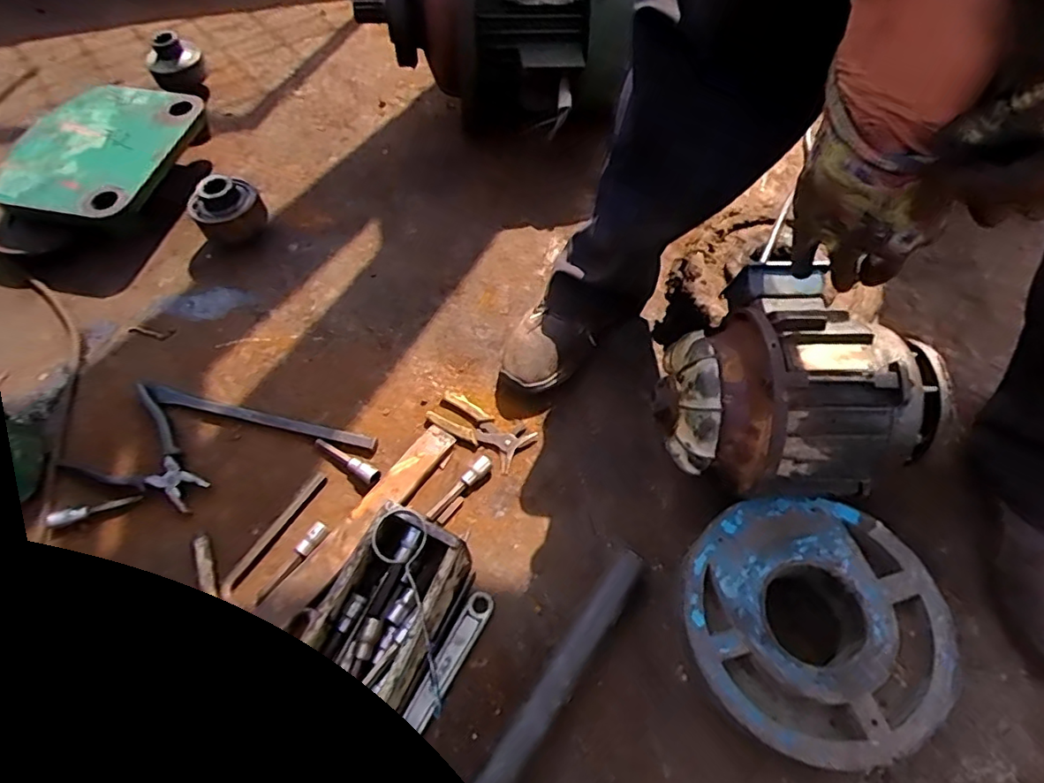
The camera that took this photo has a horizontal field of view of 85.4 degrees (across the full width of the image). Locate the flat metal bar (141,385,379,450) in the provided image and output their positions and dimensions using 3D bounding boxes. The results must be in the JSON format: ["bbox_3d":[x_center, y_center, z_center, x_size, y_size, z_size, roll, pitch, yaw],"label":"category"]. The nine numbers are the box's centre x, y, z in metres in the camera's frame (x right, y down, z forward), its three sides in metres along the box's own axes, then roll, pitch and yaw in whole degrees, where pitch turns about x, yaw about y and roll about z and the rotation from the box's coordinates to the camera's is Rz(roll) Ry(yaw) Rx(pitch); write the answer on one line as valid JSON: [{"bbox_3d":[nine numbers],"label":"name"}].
[{"bbox_3d":[-0.355,0.030,0.755,0.332,0.008,0.025,10,62,11],"label":"flat metal bar"}]

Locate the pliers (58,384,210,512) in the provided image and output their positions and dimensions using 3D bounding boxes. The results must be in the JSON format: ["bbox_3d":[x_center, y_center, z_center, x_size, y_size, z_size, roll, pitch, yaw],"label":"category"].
[{"bbox_3d":[-0.483,0.087,0.719,0.189,0.026,0.132,30,67,19],"label":"pliers"}]

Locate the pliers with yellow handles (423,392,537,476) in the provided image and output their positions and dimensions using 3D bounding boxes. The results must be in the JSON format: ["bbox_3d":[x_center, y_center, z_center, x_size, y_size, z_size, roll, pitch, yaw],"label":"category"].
[{"bbox_3d":[-0.056,0.041,0.728,0.130,0.018,0.062,29,68,20],"label":"pliers with yellow handles"}]

